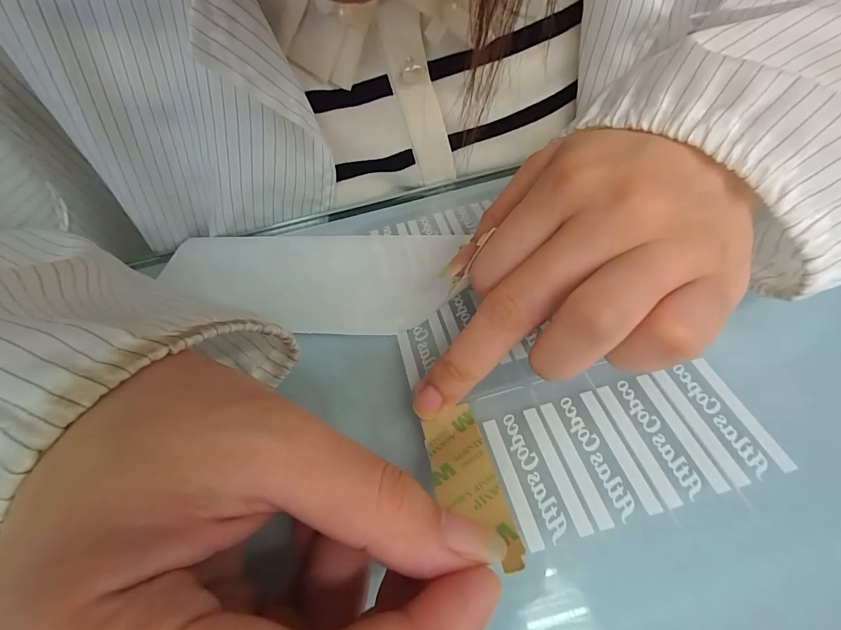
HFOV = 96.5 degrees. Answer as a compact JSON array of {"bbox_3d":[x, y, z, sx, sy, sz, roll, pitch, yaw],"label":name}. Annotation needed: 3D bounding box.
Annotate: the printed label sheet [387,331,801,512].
[{"bbox_3d":[0.068,0.042,0.125,0.083,0.007,0.042,-16,51,-2],"label":"printed label sheet"}]

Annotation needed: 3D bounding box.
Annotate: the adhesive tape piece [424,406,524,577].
[{"bbox_3d":[0.013,0.050,0.117,0.019,0.004,0.062,-18,25,1],"label":"adhesive tape piece"}]

